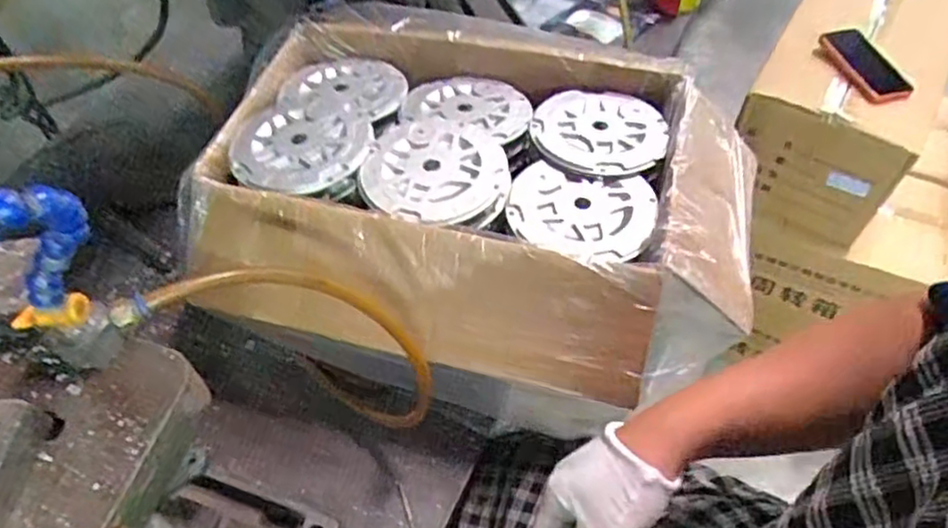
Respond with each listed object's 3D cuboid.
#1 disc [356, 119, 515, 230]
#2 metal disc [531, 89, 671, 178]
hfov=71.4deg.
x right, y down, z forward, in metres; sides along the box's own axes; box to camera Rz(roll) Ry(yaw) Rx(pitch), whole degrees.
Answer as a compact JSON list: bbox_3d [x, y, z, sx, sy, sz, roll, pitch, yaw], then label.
[{"bbox_3d":[-0.035,-0.091,0.633,0.136,0.016,0.139,-2,52,3],"label":"disc"},{"bbox_3d":[0.130,-0.135,0.669,0.133,0.017,0.121,-2,52,3],"label":"metal disc"}]

